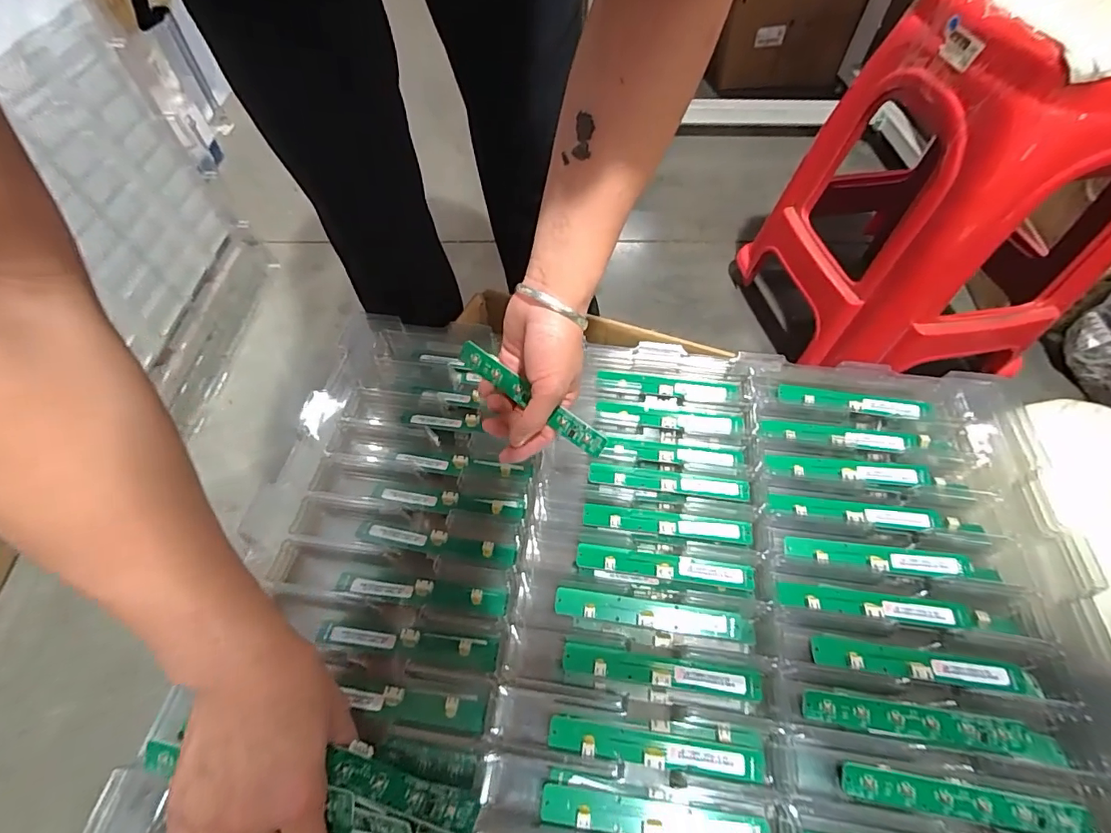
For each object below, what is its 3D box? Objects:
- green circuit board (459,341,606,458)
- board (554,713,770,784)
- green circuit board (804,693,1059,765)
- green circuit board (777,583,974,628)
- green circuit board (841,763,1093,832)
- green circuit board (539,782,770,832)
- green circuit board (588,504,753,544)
[{"bbox_3d":[-0.020,-0.014,0.378,0.136,0.022,0.005,37,27,13],"label":"green circuit board"},{"bbox_3d":[0.066,0.221,0.324,0.139,0.007,0.022,6,41,5],"label":"board"},{"bbox_3d":[0.253,0.206,0.326,0.163,0.007,0.020,6,58,8],"label":"green circuit board"},{"bbox_3d":[0.241,0.142,0.371,0.140,0.010,0.020,4,58,7],"label":"green circuit board"},{"bbox_3d":[0.256,0.240,0.305,0.140,0.008,0.018,6,59,8],"label":"green circuit board"},{"bbox_3d":[0.061,0.253,0.305,0.139,0.006,0.019,8,44,4],"label":"green circuit board"},{"bbox_3d":[0.093,0.089,0.410,0.138,0.011,0.020,4,58,7],"label":"green circuit board"}]

